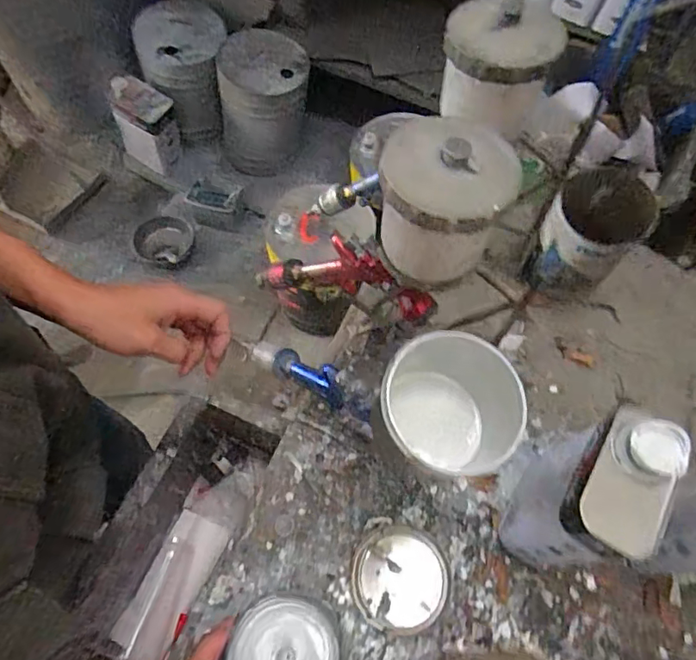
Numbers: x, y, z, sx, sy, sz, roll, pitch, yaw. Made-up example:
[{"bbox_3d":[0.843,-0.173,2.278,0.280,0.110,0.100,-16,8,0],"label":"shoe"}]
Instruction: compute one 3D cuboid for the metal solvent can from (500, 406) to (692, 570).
[{"bbox_3d":[0.213,0.140,0.475,0.070,0.196,0.138,29,67,11],"label":"metal solvent can"}]

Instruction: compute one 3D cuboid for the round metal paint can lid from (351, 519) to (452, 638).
[{"bbox_3d":[0.051,0.245,0.514,0.093,0.010,0.093,1,65,-2],"label":"round metal paint can lid"}]

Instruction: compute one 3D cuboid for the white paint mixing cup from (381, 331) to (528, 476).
[{"bbox_3d":[0.064,0.060,0.390,0.087,0.097,0.084,1,65,-2],"label":"white paint mixing cup"}]

